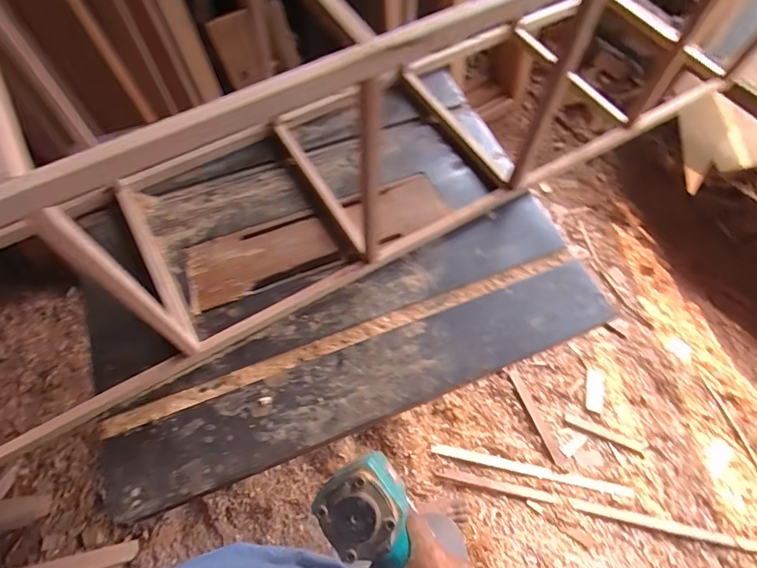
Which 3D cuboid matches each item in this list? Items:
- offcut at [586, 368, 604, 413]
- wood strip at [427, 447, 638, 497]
[{"bbox_3d":[0.661,0.325,1.362,0.050,0.006,0.129,12,65,6],"label":"offcut"},{"bbox_3d":[0.424,0.519,1.244,0.541,0.013,0.031,11,65,6],"label":"wood strip"}]

